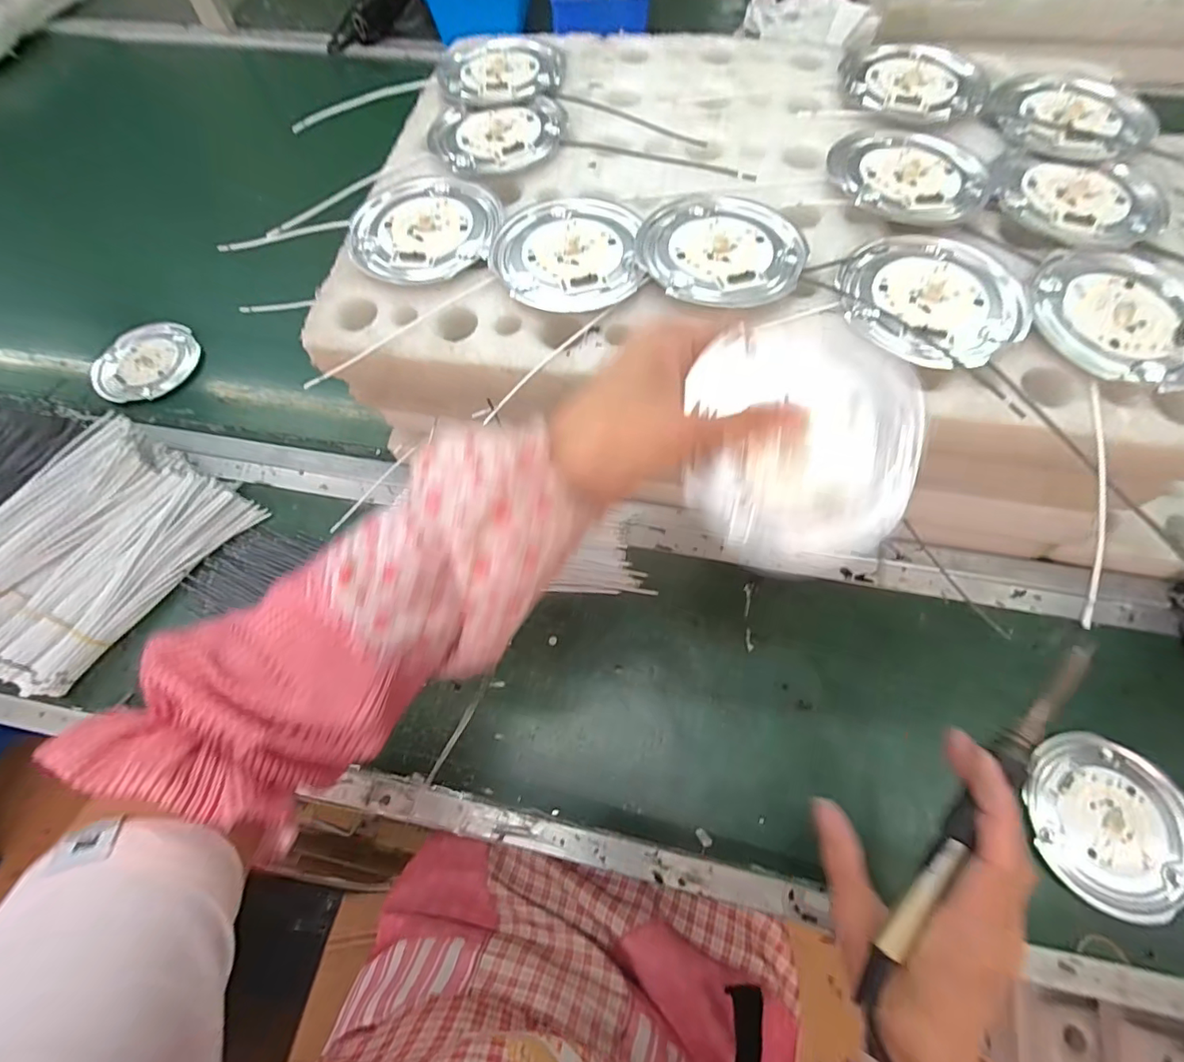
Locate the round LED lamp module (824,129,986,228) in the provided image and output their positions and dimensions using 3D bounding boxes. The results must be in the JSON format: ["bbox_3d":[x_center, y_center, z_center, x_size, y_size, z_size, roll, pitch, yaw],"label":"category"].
[{"bbox_3d":[0.212,-0.240,0.345,0.090,0.012,0.092,-1,66,3],"label":"round LED lamp module"}]

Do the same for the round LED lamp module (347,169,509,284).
[{"bbox_3d":[-0.110,-0.214,0.356,0.098,0.015,0.104,-1,66,3],"label":"round LED lamp module"}]

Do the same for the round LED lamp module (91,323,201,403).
[{"bbox_3d":[-0.479,-0.183,0.552,0.090,0.015,0.104,38,73,18],"label":"round LED lamp module"}]

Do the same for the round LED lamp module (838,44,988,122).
[{"bbox_3d":[0.236,-0.336,0.386,0.087,0.011,0.080,-1,66,3],"label":"round LED lamp module"}]

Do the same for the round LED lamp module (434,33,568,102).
[{"bbox_3d":[-0.075,-0.383,0.425,0.103,0.012,0.084,-1,66,3],"label":"round LED lamp module"}]

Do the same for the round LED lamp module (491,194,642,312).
[{"bbox_3d":[-0.017,-0.183,0.339,0.092,0.010,0.109,-3,66,2],"label":"round LED lamp module"}]

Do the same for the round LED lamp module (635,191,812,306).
[{"bbox_3d":[0.079,-0.181,0.328,0.095,0.012,0.101,-1,66,3],"label":"round LED lamp module"}]

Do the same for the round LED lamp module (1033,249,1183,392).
[{"bbox_3d":[0.311,-0.125,0.301,0.098,0.009,0.096,-1,66,3],"label":"round LED lamp module"}]

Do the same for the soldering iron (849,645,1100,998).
[{"bbox_3d":[0.183,0.133,0.246,0.017,0.011,0.198,36,83,18],"label":"soldering iron"}]

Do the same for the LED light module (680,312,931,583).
[{"bbox_3d":[0.095,-0.039,0.235,0.097,0.006,0.114,3,88,14],"label":"LED light module"}]

